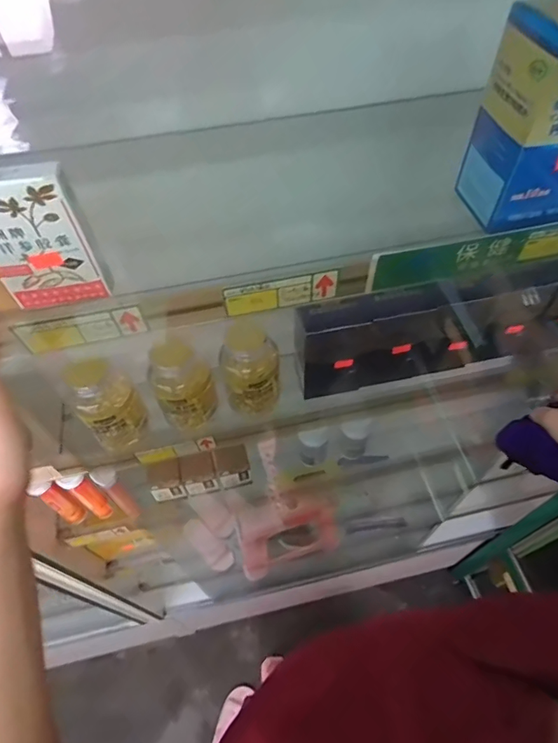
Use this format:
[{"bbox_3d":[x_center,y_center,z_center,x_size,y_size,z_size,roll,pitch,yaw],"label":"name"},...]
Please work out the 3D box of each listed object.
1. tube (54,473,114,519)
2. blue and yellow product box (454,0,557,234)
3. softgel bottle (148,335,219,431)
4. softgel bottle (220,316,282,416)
[{"bbox_3d":[-0.271,0.176,0.652,0.030,0.144,0.028,-1,56,2],"label":"tube"},{"bbox_3d":[0.215,-0.197,0.351,0.098,0.143,0.077,-13,56,-6],"label":"blue and yellow product box"},{"bbox_3d":[-0.106,0.009,0.511,0.060,0.099,0.067,-16,57,-8],"label":"softgel bottle"},{"bbox_3d":[-0.031,-0.002,0.521,0.061,0.113,0.066,-8,56,-3],"label":"softgel bottle"}]

